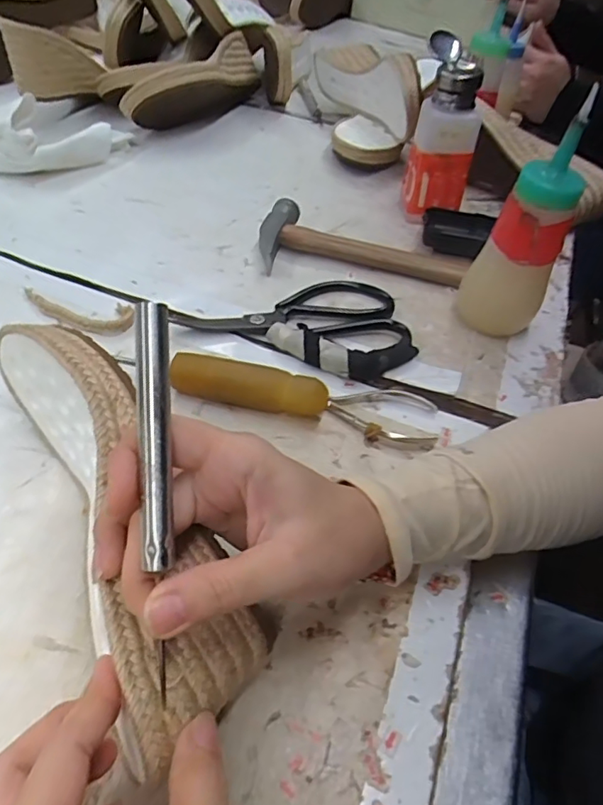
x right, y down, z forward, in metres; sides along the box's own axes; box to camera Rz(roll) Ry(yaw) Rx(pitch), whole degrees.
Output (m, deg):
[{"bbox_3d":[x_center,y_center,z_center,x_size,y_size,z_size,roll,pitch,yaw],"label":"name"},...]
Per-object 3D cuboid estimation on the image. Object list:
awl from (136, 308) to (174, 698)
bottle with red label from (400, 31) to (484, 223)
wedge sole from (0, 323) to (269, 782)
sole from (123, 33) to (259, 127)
[{"bbox_3d":[-0.055,0.035,0.207,0.011,0.011,0.145,-2,89,-8],"label":"awl"},{"bbox_3d":[0.137,-0.253,0.526,0.055,0.143,0.053,1,47,-5],"label":"bottle with red label"},{"bbox_3d":[-0.092,0.048,0.268,0.062,0.083,0.225,-23,57,-25],"label":"wedge sole"},{"bbox_3d":[-0.126,-0.394,0.681,0.076,0.074,0.227,19,48,12],"label":"sole"}]

